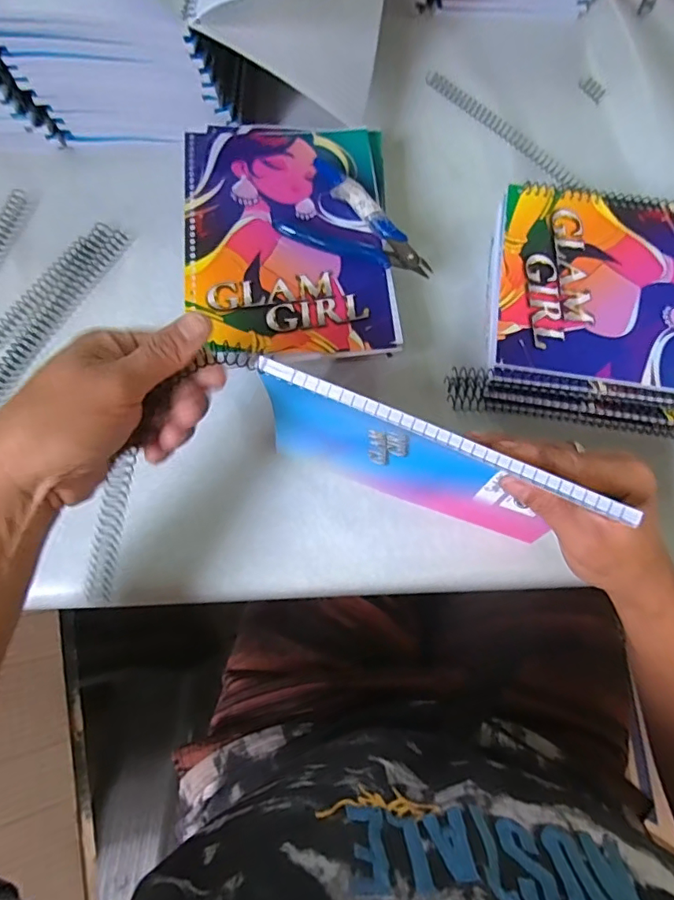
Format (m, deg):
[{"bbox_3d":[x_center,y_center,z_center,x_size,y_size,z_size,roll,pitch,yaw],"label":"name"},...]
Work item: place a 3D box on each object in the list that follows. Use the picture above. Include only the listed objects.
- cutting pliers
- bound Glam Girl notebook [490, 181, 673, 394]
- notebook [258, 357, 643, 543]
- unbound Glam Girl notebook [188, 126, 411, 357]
[{"bbox_3d":[0.020,-0.167,0.398,0.115,0.015,0.067,29,76,7],"label":"cutting pliers"},{"bbox_3d":[0.222,-0.114,0.375,0.216,0.009,0.154,8,73,1],"label":"bound Glam Girl notebook"},{"bbox_3d":[0.050,0.012,0.323,0.188,0.143,0.011,22,74,5],"label":"notebook"},{"bbox_3d":[-0.035,-0.165,0.397,0.149,0.018,0.204,-3,75,-2],"label":"unbound Glam Girl notebook"}]

